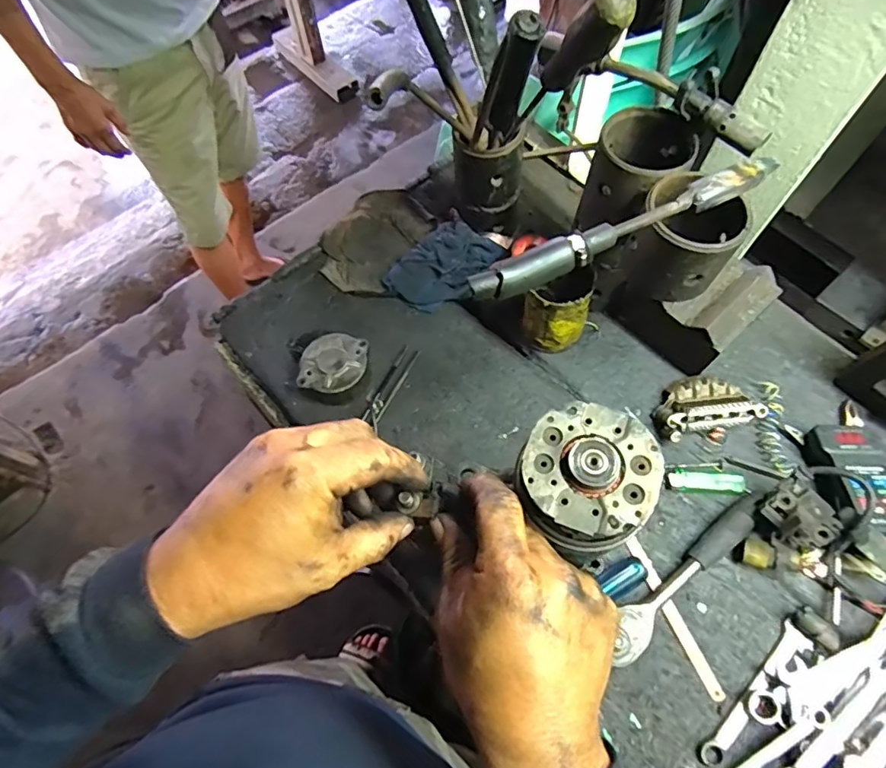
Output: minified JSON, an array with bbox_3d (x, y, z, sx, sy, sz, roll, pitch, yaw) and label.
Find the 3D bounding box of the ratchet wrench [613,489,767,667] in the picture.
[{"bbox_3d":[0.250,0.188,0.523,0.226,0.028,0.033,-38,70,-15],"label":"ratchet wrench"}]

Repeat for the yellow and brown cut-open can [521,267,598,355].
[{"bbox_3d":[0.134,-0.087,0.608,0.064,0.109,0.066,-1,65,1],"label":"yellow and brown cut-open can"}]

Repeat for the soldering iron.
[{"bbox_3d":[0.151,-0.128,0.427,0.272,0.029,0.025,-21,66,-8],"label":"soldering iron"}]

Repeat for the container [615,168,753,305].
[{"bbox_3d":[0.221,-0.136,0.474,0.087,0.078,0.088,32,70,15],"label":"container"}]

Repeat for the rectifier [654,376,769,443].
[{"bbox_3d":[0.298,0.021,0.589,0.109,0.030,0.068,-14,65,-5],"label":"rectifier"}]

